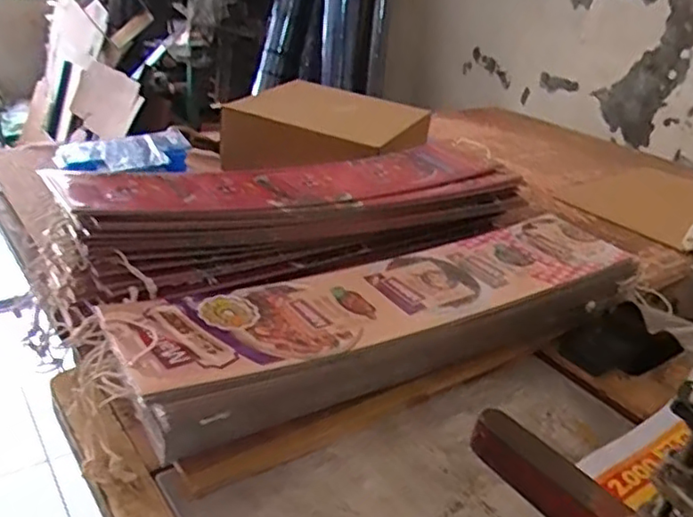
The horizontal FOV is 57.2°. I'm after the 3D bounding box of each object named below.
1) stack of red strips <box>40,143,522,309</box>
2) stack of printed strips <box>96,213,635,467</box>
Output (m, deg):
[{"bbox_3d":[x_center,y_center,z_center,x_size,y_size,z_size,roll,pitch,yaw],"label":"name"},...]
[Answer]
[{"bbox_3d":[-0.034,-0.066,0.742,0.540,0.092,0.169,-11,33,-31],"label":"stack of red strips"},{"bbox_3d":[0.056,0.055,0.638,0.545,0.079,0.137,-11,33,-30],"label":"stack of printed strips"}]

